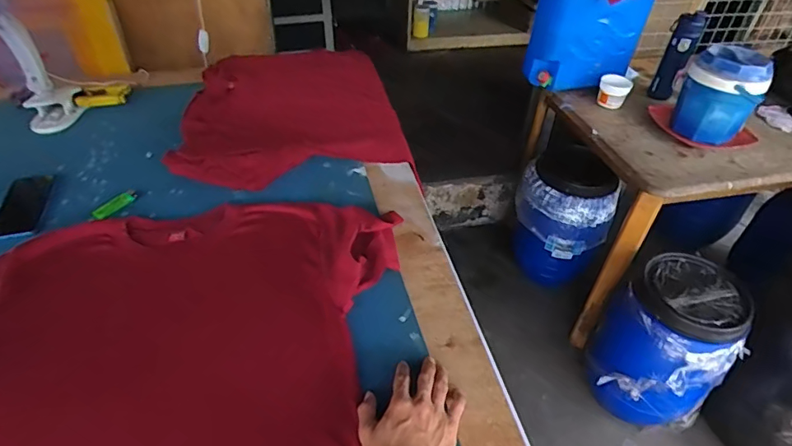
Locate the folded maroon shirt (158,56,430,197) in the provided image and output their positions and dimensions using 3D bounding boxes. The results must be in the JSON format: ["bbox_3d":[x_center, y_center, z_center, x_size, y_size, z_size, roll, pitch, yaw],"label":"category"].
[{"bbox_3d":[-0.236,-0.294,1.115,0.463,0.068,0.559,-5,42,-7],"label":"folded maroon shirt"}]

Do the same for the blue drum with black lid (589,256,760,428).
[{"bbox_3d":[0.754,0.346,1.352,0.308,0.428,0.318,20,45,20],"label":"blue drum with black lid"}]

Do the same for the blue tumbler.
[{"bbox_3d":[0.866,-0.510,1.463,0.083,0.260,0.061,25,47,24],"label":"blue tumbler"}]

